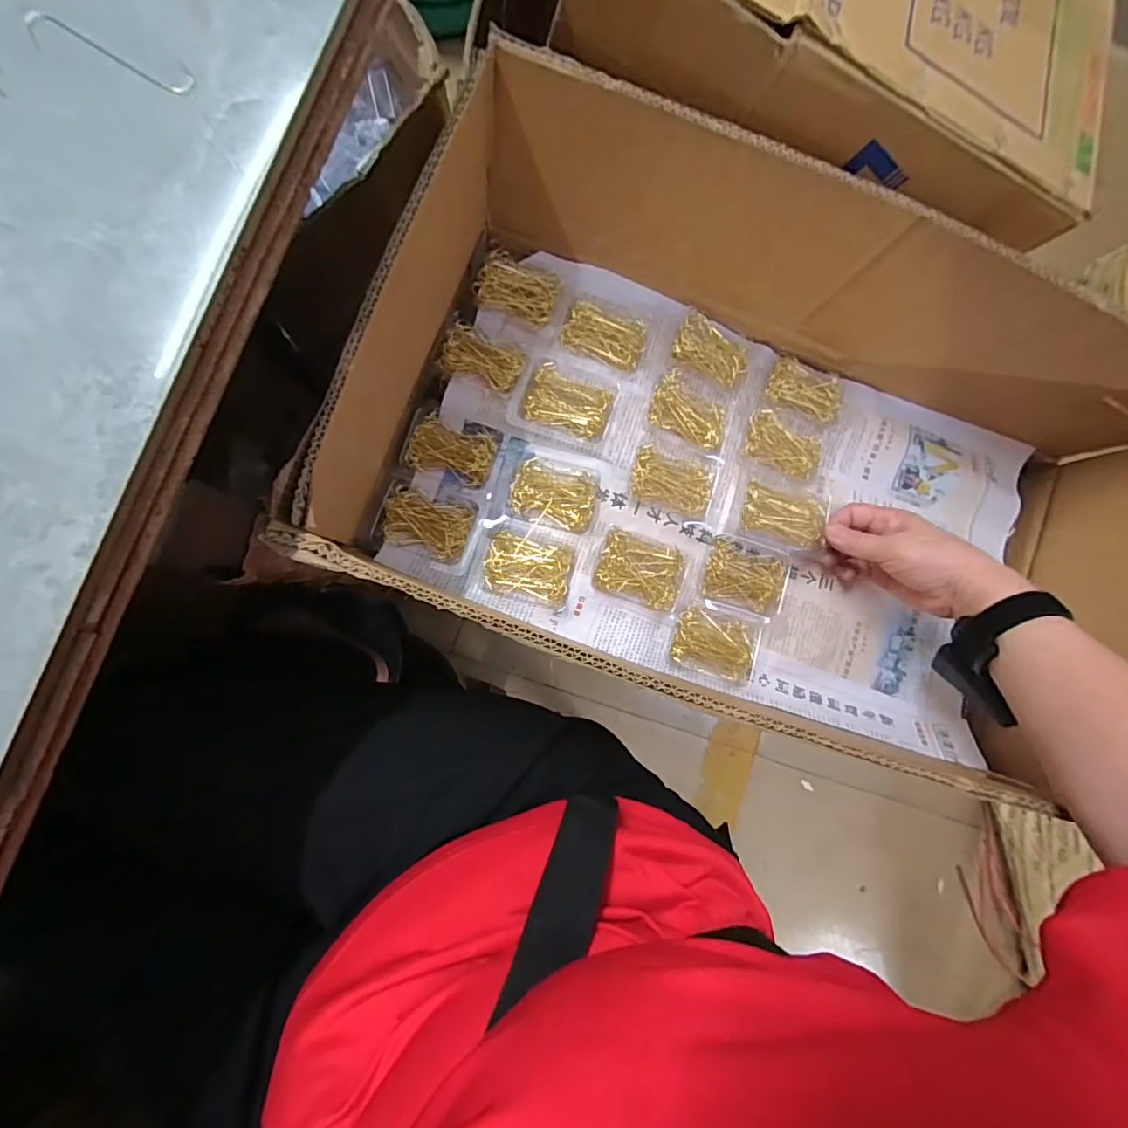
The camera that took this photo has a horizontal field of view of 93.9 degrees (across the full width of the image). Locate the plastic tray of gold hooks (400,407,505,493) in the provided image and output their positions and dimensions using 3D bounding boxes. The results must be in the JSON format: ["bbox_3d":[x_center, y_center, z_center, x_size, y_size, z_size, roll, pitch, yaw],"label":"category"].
[{"bbox_3d":[-0.094,-0.099,0.450,0.079,0.027,0.055,18,84,-7],"label":"plastic tray of gold hooks"}]

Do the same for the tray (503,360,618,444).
[{"bbox_3d":[0.001,-0.140,0.451,0.084,0.022,0.067,15,84,-7],"label":"tray"}]

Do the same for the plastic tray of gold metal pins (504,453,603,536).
[{"bbox_3d":[-0.008,-0.063,0.452,0.077,0.013,0.062,14,85,-7],"label":"plastic tray of gold metal pins"}]

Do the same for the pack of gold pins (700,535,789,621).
[{"bbox_3d":[0.159,0.012,0.464,0.074,0.013,0.066,14,85,-7],"label":"pack of gold pins"}]

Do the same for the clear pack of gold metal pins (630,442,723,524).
[{"bbox_3d":[0.098,-0.073,0.459,0.080,0.015,0.061,13,85,-7],"label":"clear pack of gold metal pins"}]

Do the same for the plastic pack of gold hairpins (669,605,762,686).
[{"bbox_3d":[0.131,0.069,0.450,0.080,0.020,0.058,16,84,-7],"label":"plastic pack of gold hairpins"}]

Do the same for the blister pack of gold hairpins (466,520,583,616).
[{"bbox_3d":[-0.032,0.002,0.445,0.087,0.014,0.067,13,85,-7],"label":"blister pack of gold hairpins"}]

